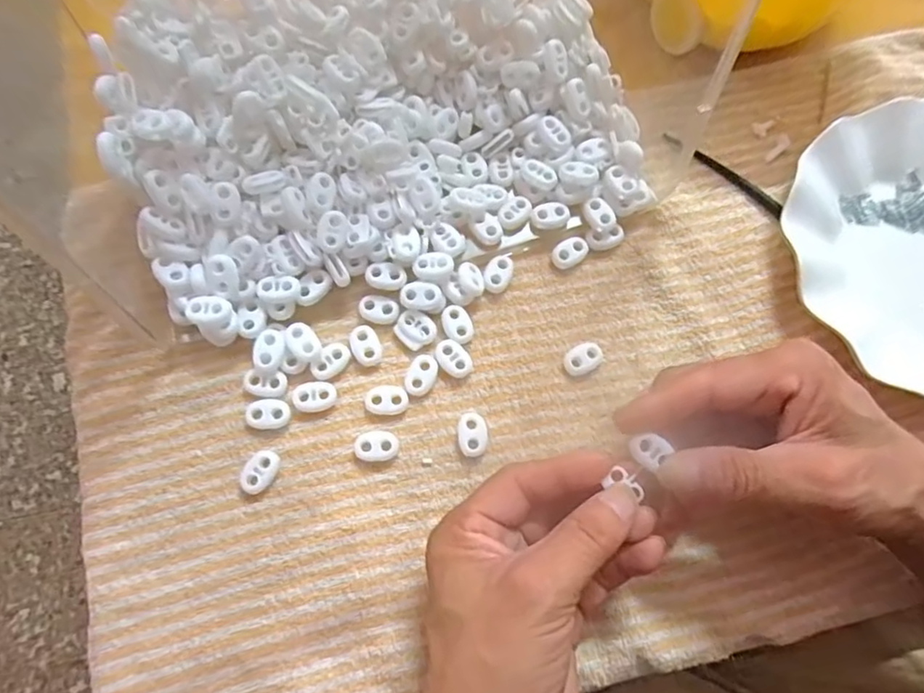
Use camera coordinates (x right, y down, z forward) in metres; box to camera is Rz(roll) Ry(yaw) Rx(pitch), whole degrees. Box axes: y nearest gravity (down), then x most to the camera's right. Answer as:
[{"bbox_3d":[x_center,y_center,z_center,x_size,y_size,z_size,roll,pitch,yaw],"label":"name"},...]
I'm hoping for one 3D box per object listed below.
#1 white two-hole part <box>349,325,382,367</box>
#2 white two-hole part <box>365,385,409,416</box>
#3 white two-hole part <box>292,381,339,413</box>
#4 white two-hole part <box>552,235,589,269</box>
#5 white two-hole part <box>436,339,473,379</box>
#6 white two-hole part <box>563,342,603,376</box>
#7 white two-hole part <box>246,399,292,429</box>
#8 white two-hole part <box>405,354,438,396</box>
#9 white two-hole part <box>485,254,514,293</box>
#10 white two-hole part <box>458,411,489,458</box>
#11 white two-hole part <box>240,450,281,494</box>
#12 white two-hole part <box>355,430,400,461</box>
[{"bbox_3d":[-0.052,0.000,0.312,0.015,0.005,0.023,-20,76,-7],"label":"white two-hole part"},{"bbox_3d":[-0.040,0.028,0.305,0.022,0.005,0.016,7,75,0],"label":"white two-hole part"},{"bbox_3d":[-0.077,0.026,0.303,0.022,0.004,0.015,-4,75,-3],"label":"white two-hole part"},{"bbox_3d":[0.063,-0.054,0.333,0.022,0.007,0.015,-32,78,-10],"label":"white two-hole part"},{"bbox_3d":[-0.004,0.007,0.311,0.015,0.004,0.022,-36,79,-11],"label":"white two-hole part"},{"bbox_3d":[0.066,0.007,0.315,0.022,0.007,0.015,-27,77,-9],"label":"white two-hole part"},{"bbox_3d":[-0.100,0.035,0.299,0.022,0.006,0.016,-2,75,-3],"label":"white two-hole part"},{"bbox_3d":[-0.022,0.015,0.309,0.014,0.005,0.023,25,75,5],"label":"white two-hole part"},{"bbox_3d":[0.020,-0.041,0.327,0.015,0.007,0.022,24,75,4],"label":"white two-hole part"},{"bbox_3d":[0.006,0.046,0.302,0.015,0.007,0.023,-3,75,-3],"label":"white two-hole part"},{"bbox_3d":[-0.102,0.063,0.292,0.015,0.006,0.022,28,76,6],"label":"white two-hole part"},{"bbox_3d":[-0.043,0.051,0.298,0.022,0.007,0.015,-1,75,-2],"label":"white two-hole part"}]

